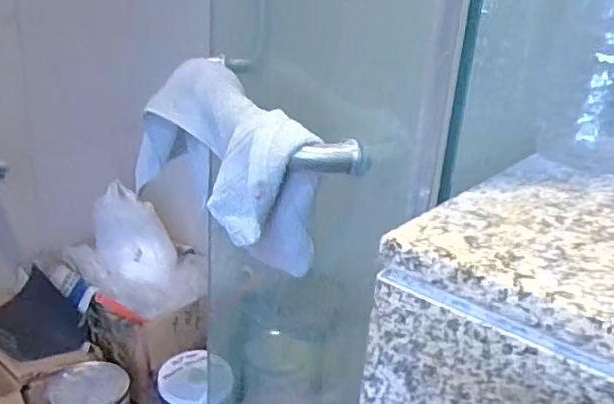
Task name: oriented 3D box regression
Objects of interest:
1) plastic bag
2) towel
[{"bbox_3d":[-0.405,0.121,1.435,0.329,0.231,0.211,-1,22,-12],"label":"plastic bag"},{"bbox_3d":[-0.111,-0.051,0.686,0.097,0.161,0.382,-9,25,-31],"label":"towel"}]

